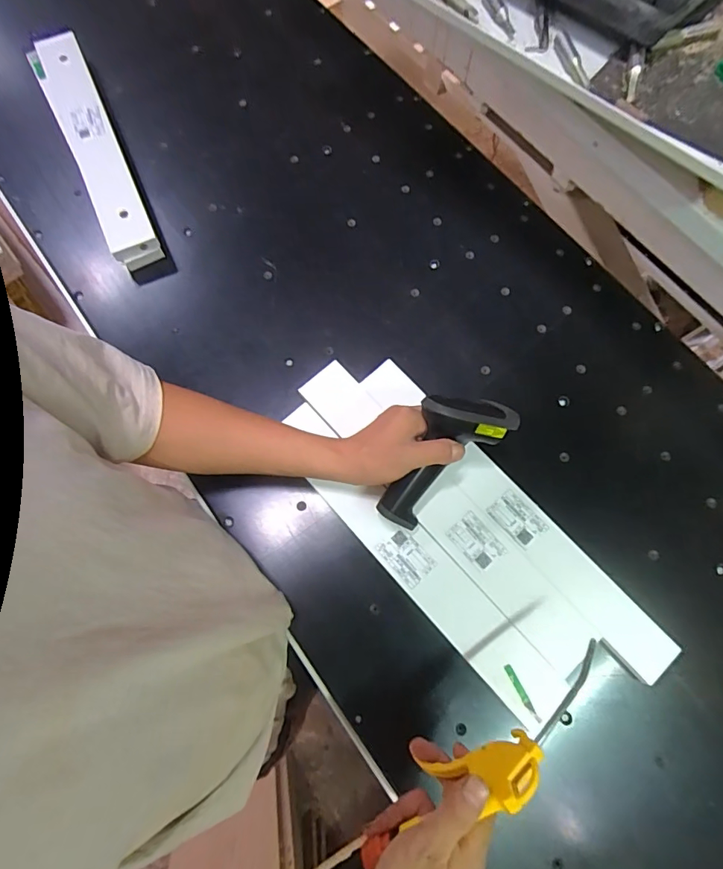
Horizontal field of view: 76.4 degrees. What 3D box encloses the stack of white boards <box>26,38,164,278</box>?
[{"bbox_3d":[-0.405,-0.435,0.684,0.082,0.047,0.460,-25,75,-6],"label":"stack of white boards"}]

